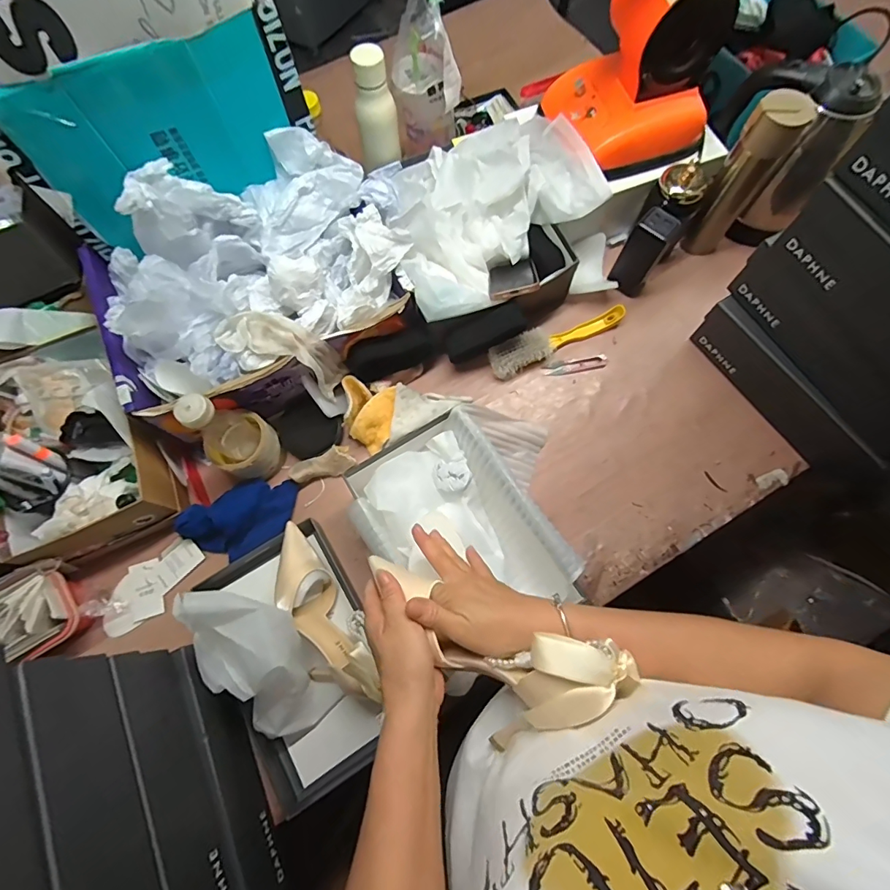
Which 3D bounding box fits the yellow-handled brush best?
[{"bbox_3d":[0.180,-0.175,0.734,0.236,0.034,0.053,-28,74,-7],"label":"yellow-handled brush"}]

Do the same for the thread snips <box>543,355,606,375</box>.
[{"bbox_3d":[0.210,-0.128,0.733,0.105,0.006,0.023,-8,72,-1],"label":"thread snips"}]

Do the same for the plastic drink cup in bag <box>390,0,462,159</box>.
[{"bbox_3d":[-0.031,-0.576,0.702,0.100,0.209,0.102,0,72,1],"label":"plastic drink cup in bag"}]

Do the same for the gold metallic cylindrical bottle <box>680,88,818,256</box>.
[{"bbox_3d":[0.440,-0.393,0.684,0.067,0.242,0.066,34,76,11],"label":"gold metallic cylindrical bottle"}]

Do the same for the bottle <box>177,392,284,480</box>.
[{"bbox_3d":[-0.283,-0.012,0.605,0.071,0.158,0.083,28,75,10],"label":"bottle"}]

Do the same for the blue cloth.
[{"bbox_3d":[-0.293,0.105,0.651,0.161,0.044,0.094,-29,74,-7],"label":"blue cloth"}]

